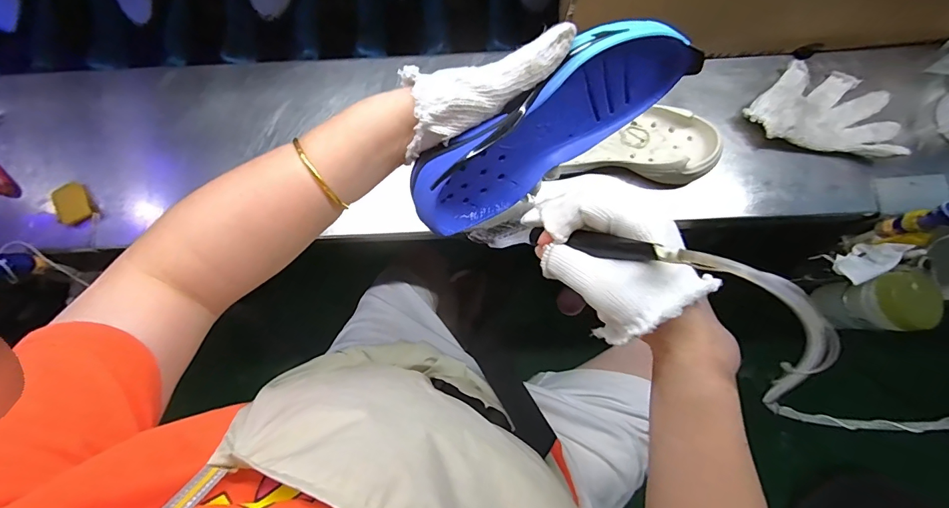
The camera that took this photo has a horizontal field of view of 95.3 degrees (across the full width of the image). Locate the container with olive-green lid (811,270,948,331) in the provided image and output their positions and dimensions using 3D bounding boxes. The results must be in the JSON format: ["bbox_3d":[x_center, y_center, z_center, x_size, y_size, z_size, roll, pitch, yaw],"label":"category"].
[{"bbox_3d":[0.540,0.069,0.600,0.062,0.146,0.074,-5,79,0],"label":"container with olive-green lid"}]

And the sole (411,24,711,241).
[{"bbox_3d":[0.053,-0.100,0.332,0.227,0.088,0.050,-33,58,2],"label":"sole"}]

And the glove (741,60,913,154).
[{"bbox_3d":[0.425,-0.178,0.525,0.171,0.032,0.105,12,80,4],"label":"glove"}]

